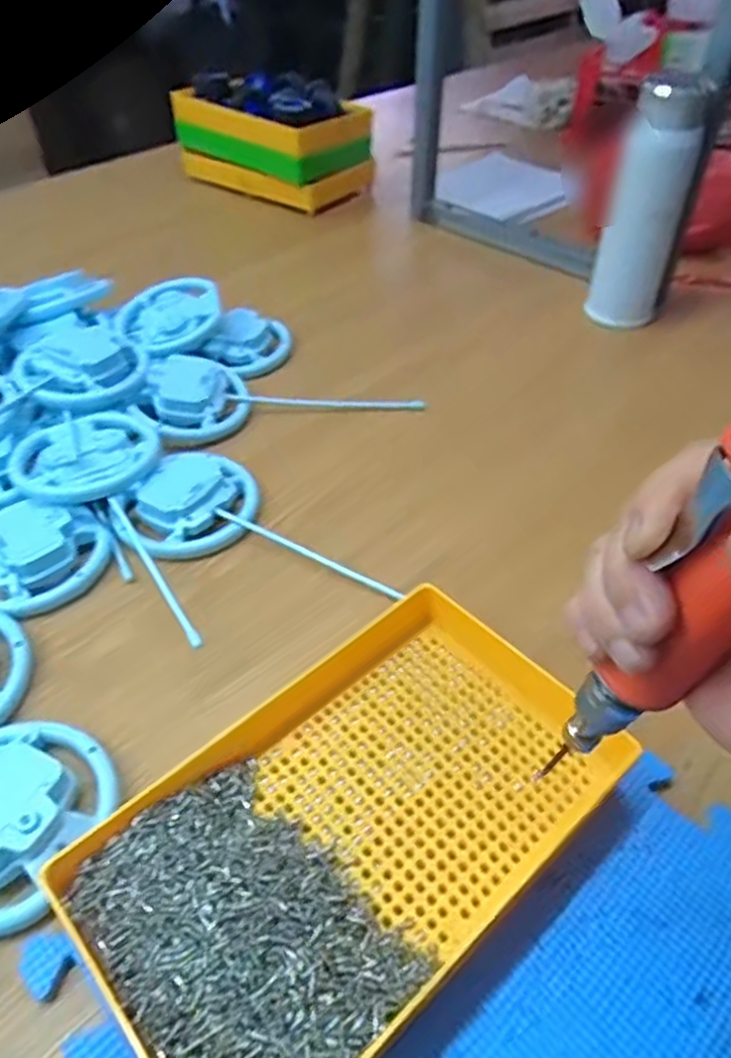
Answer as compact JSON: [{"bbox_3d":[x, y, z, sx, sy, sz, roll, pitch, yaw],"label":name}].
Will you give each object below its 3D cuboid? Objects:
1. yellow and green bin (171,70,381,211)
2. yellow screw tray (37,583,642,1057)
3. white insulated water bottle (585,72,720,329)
[{"bbox_3d":[-0.127,-0.543,0.984,0.254,0.119,0.140,29,51,26],"label":"yellow and green bin"},{"bbox_3d":[-0.003,0.137,0.344,0.254,0.040,0.155,-34,54,-30],"label":"yellow screw tray"},{"bbox_3d":[0.266,-0.294,0.672,0.073,0.220,0.060,14,46,14],"label":"white insulated water bottle"}]

